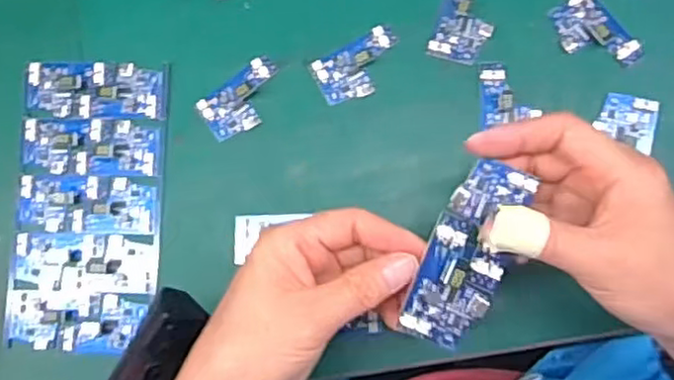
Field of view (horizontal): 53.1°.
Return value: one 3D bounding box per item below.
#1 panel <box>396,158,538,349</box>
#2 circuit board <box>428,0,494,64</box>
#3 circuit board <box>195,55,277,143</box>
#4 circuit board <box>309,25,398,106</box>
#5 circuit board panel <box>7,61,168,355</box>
[{"bbox_3d":[0.063,0.030,0.322,0.038,0.009,0.089,23,87,8],"label":"panel"},{"bbox_3d":[0.084,-0.112,0.437,0.035,0.004,0.058,16,86,6],"label":"circuit board"},{"bbox_3d":[-0.061,-0.060,0.444,0.059,0.004,0.034,-37,83,1],"label":"circuit board"},{"bbox_3d":[0.015,-0.080,0.441,0.057,0.005,0.035,-29,83,1],"label":"circuit board"},{"bbox_3d":[-0.166,0.009,0.446,0.097,0.012,0.188,2,85,5],"label":"circuit board panel"}]

